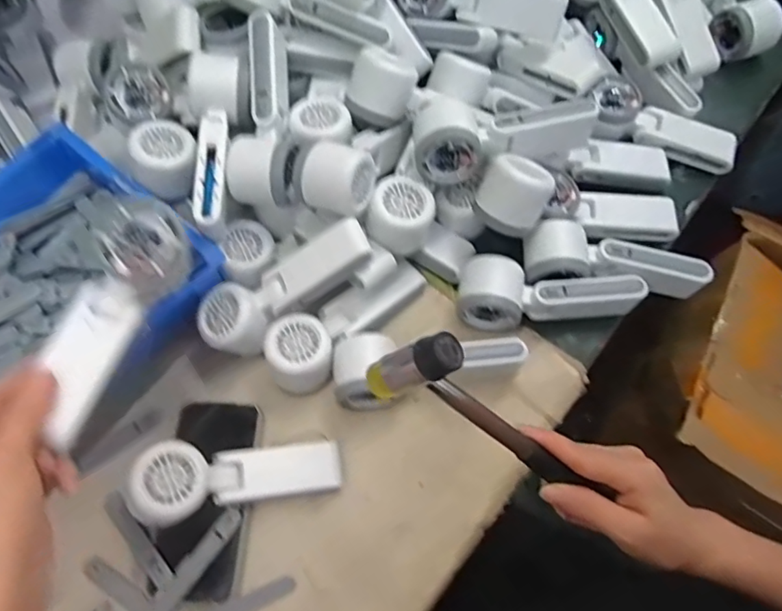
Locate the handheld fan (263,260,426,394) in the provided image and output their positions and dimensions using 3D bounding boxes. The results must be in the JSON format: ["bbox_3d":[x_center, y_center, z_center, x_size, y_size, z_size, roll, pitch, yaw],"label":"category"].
[{"bbox_3d":[-0.040,0.018,0.511,0.170,0.050,0.058,-34,68,-28],"label":"handheld fan"}]

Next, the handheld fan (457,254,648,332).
[{"bbox_3d":[0.144,-0.009,0.500,0.163,0.041,0.058,5,66,5],"label":"handheld fan"}]

